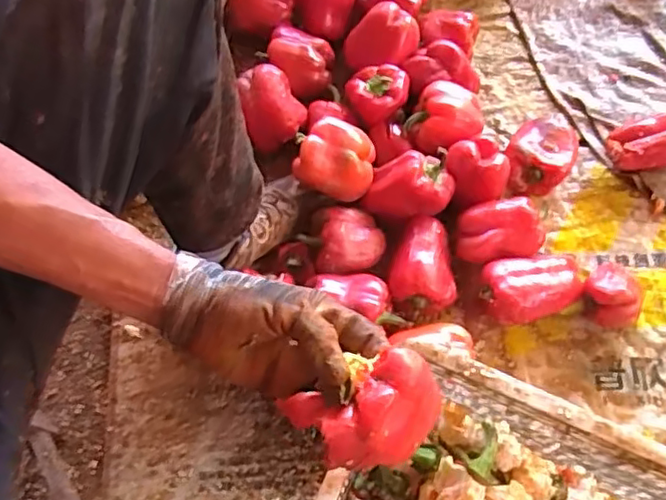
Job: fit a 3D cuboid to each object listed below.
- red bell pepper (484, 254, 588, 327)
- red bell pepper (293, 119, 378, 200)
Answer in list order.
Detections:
[{"bbox_3d":[0.257,0.048,0.808,0.128,0.073,0.085,-20,68,-5],"label":"red bell pepper"},{"bbox_3d":[0.003,-0.116,0.818,0.102,0.068,0.095,-1,68,2],"label":"red bell pepper"}]

